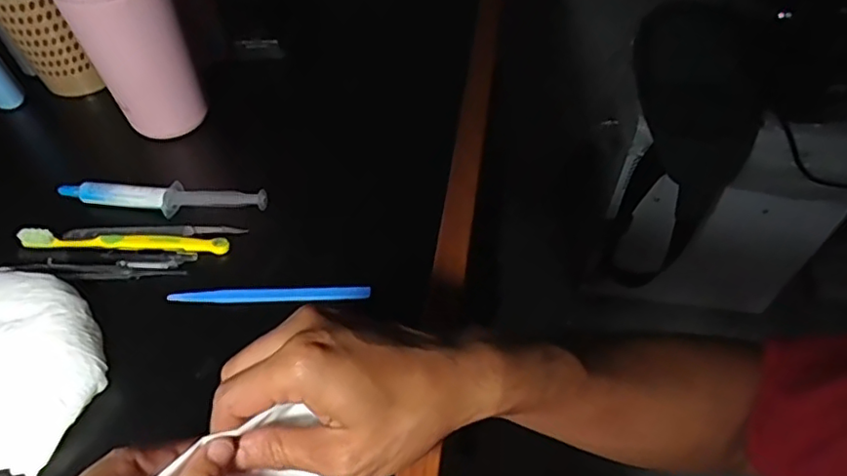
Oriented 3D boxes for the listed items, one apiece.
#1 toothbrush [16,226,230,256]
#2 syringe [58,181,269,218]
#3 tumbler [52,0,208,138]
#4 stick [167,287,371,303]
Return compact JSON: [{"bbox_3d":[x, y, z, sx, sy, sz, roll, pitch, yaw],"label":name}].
[{"bbox_3d":[-0.224,0.002,0.436,0.154,0.008,0.015,3,51,2],"label":"toothbrush"},{"bbox_3d":[-0.204,-0.031,0.456,0.168,0.014,0.022,4,51,3],"label":"syringe"},{"bbox_3d":[-0.233,-0.158,0.473,0.077,0.146,0.076,0,51,0],"label":"tumbler"},{"bbox_3d":[-0.109,0.041,0.411,0.140,0.007,0.013,0,51,-1],"label":"stick"}]

